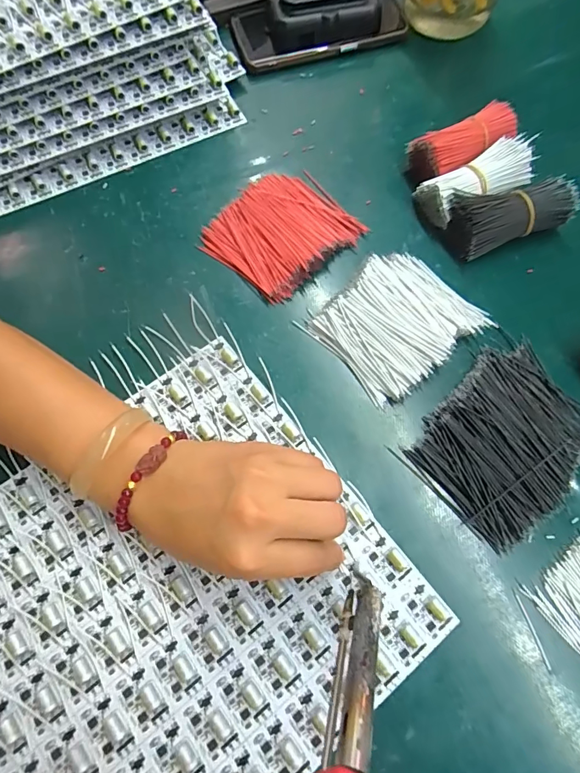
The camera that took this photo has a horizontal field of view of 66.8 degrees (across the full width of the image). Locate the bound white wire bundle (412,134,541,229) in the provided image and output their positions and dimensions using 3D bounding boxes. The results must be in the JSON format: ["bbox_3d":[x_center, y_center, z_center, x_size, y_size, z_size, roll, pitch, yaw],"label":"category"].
[{"bbox_3d":[0.152,-0.165,0.358,0.092,0.038,0.040,-28,75,-6],"label":"bound white wire bundle"}]

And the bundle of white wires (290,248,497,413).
[{"bbox_3d":[0.080,-0.051,0.323,0.110,0.020,0.091,-39,77,-8],"label":"bundle of white wires"}]

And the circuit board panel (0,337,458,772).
[{"bbox_3d":[-0.084,0.136,0.262,0.283,0.016,0.241,-37,75,-11],"label":"circuit board panel"}]

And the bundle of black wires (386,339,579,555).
[{"bbox_3d":[0.146,0.035,0.293,0.120,0.019,0.094,-43,77,-9],"label":"bundle of black wires"}]

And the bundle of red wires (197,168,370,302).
[{"bbox_3d":[-0.006,-0.125,0.350,0.108,0.015,0.090,-40,77,-9],"label":"bundle of red wires"}]

